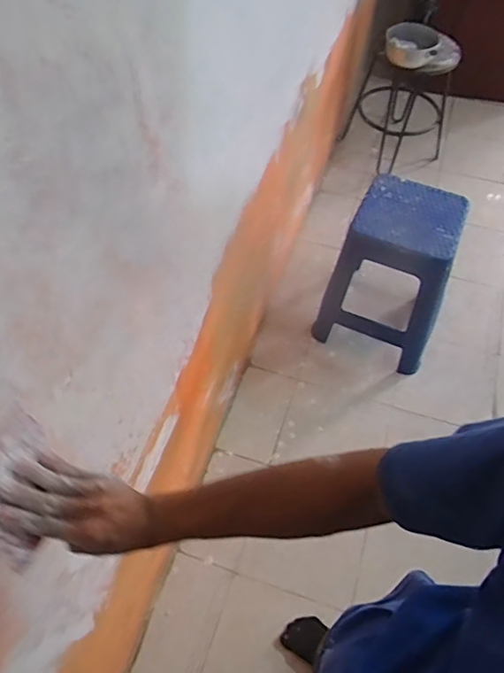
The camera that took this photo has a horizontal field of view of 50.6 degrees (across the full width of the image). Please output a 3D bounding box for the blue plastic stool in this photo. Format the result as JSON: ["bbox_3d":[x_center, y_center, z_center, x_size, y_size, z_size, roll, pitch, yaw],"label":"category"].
[{"bbox_3d":[0.426,-0.178,1.599,0.333,0.456,0.323,25,58,16],"label":"blue plastic stool"}]

